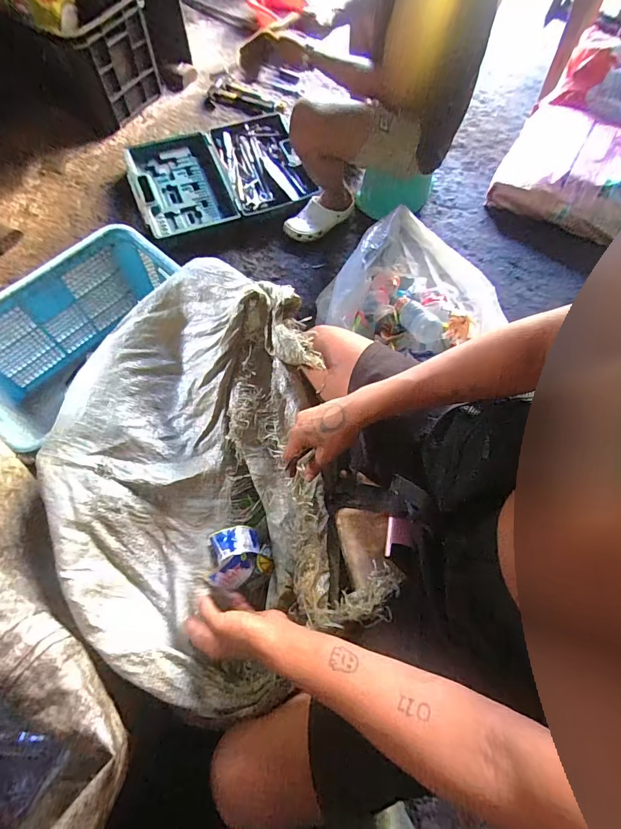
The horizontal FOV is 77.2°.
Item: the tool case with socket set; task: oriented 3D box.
[{"bbox_3d":[-0.318,-0.848,1.361,0.582,0.081,0.461,-17,72,-8],"label":"tool case with socket set"}]

